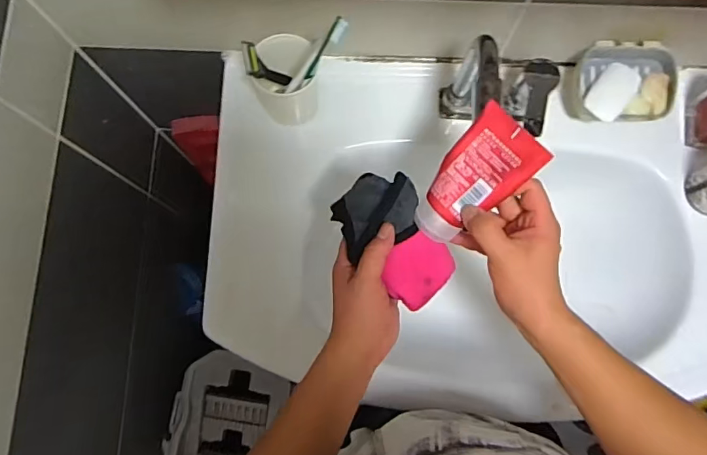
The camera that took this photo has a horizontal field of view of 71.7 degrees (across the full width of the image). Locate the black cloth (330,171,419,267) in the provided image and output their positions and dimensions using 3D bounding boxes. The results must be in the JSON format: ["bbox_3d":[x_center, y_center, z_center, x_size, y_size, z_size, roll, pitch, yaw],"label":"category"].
[{"bbox_3d":[0.023,-0.019,0.493,0.085,0.016,0.086,-20,52,4],"label":"black cloth"}]

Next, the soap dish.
[{"bbox_3d":[0.349,-0.187,0.636,0.126,0.044,0.100,-7,78,-1],"label":"soap dish"}]

